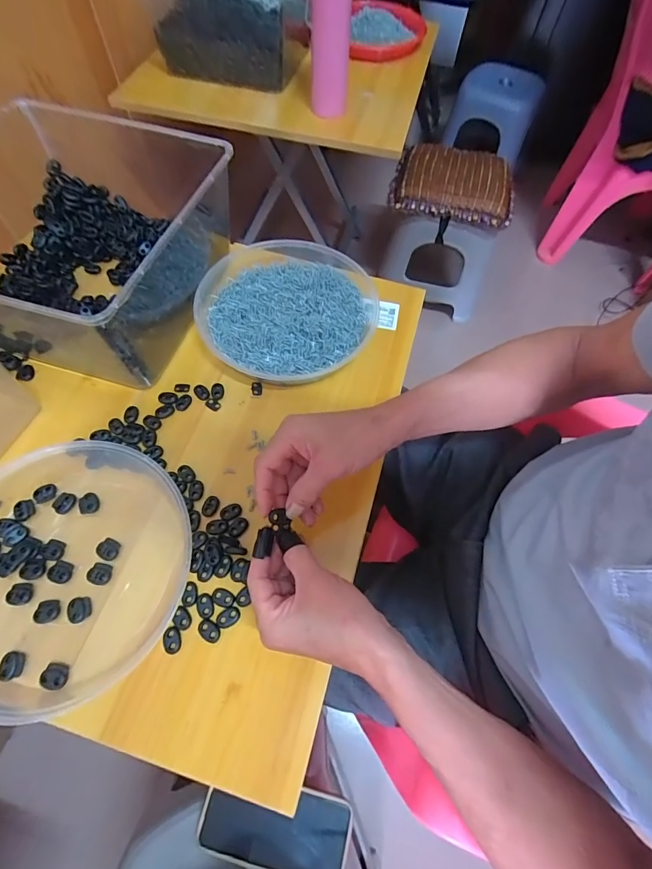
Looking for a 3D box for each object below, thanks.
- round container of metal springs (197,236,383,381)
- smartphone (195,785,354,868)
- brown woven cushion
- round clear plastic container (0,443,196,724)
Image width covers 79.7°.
[{"bbox_3d":[-0.051,-0.165,0.504,0.213,0.038,0.228,1,64,-3],"label":"round container of metal springs"},{"bbox_3d":[-0.058,0.463,0.463,0.175,0.007,0.083,14,20,2],"label":"smartphone"},{"bbox_3d":[0.320,-0.634,0.978,0.301,0.065,0.236,13,64,3],"label":"brown woven cushion"},{"bbox_3d":[-0.259,0.117,0.358,0.239,0.048,0.221,1,64,-3],"label":"round clear plastic container"}]

